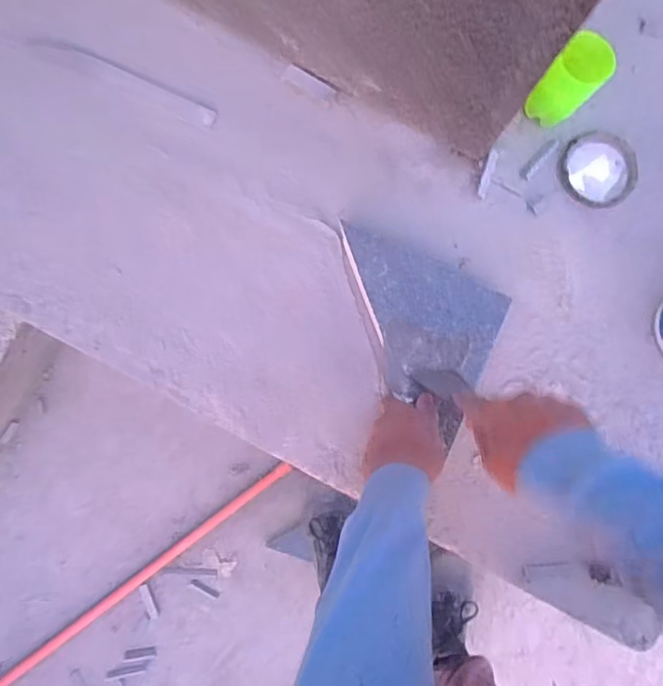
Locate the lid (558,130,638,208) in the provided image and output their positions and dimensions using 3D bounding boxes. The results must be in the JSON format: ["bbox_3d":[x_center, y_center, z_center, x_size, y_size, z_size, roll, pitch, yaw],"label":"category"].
[{"bbox_3d":[0.314,-0.204,0.608,0.094,0.006,0.086,0,85,-2],"label":"lid"}]

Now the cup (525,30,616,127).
[{"bbox_3d":[0.255,-0.277,0.566,0.051,0.100,0.053,0,85,-2],"label":"cup"}]

